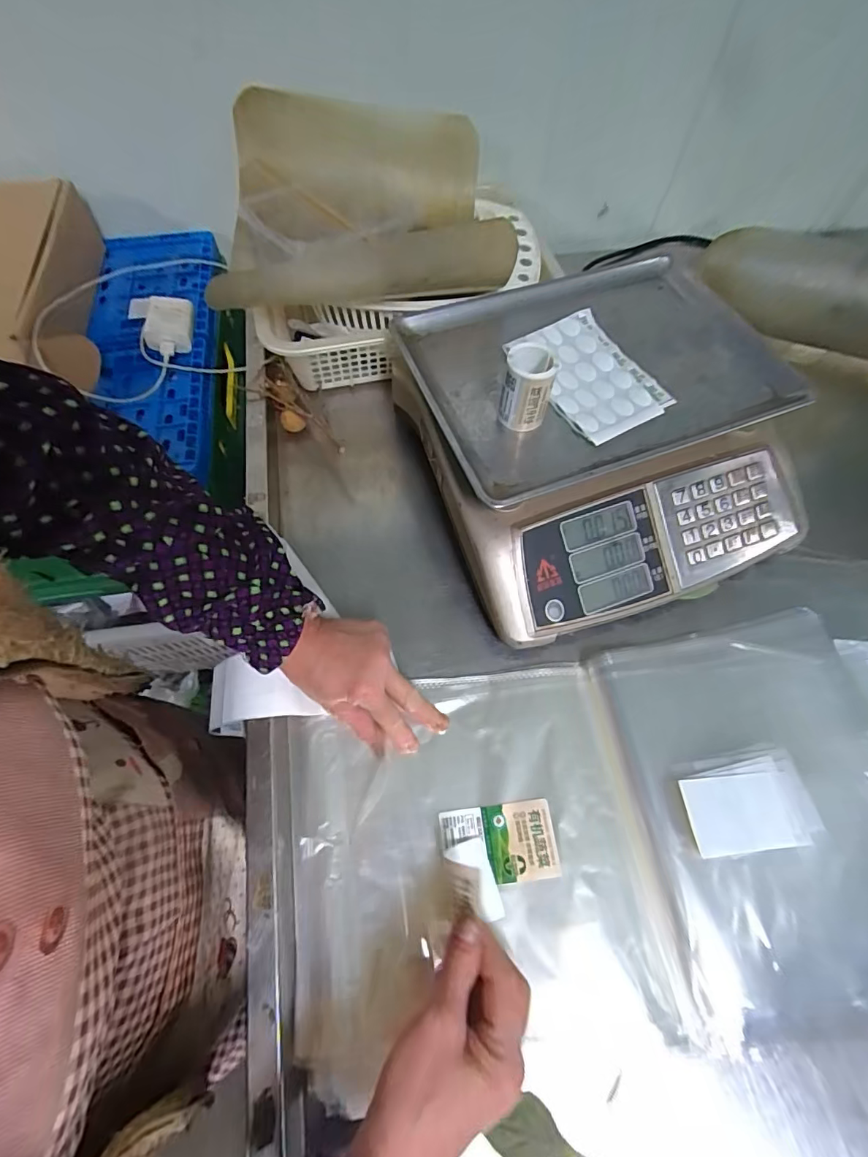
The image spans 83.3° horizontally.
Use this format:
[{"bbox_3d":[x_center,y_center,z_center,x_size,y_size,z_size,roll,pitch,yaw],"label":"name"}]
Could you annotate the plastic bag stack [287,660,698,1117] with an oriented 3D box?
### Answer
[{"bbox_3d":[0.027,0.216,0.383,0.271,0.018,0.273,-6,65,-5],"label":"plastic bag stack"}]

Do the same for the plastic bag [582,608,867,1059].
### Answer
[{"bbox_3d":[0.284,0.186,0.400,0.269,0.020,0.301,-12,66,-7],"label":"plastic bag"}]

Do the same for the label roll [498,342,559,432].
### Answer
[{"bbox_3d":[0.080,-0.167,0.426,0.041,0.057,0.044,1,65,-1],"label":"label roll"}]

